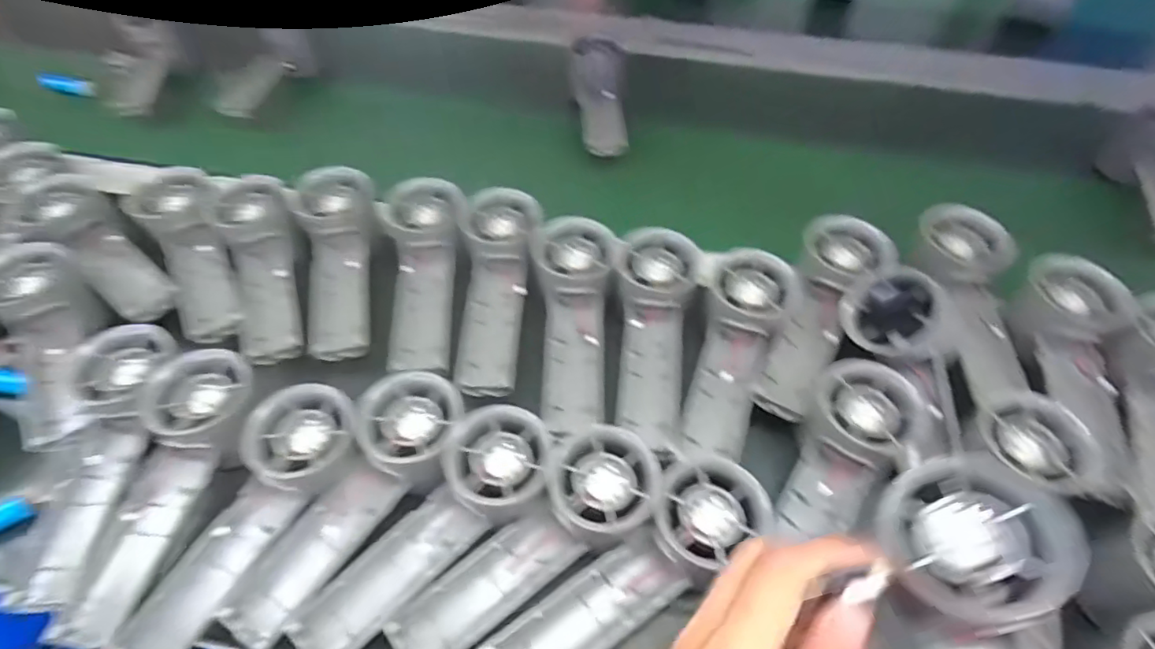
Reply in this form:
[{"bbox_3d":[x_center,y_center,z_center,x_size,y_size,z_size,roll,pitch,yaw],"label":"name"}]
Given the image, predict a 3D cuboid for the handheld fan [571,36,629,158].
[{"bbox_3d":[0.020,-0.225,0.563,0.050,0.040,0.146,-1,54,-1],"label":"handheld fan"}]

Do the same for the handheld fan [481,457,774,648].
[{"bbox_3d":[0.027,0.131,0.297,0.158,0.032,0.047,-36,61,-9],"label":"handheld fan"}]

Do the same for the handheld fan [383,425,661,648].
[{"bbox_3d":[-0.025,0.118,0.305,0.158,0.031,0.052,-38,62,-8],"label":"handheld fan"}]

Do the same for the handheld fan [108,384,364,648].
[{"bbox_3d":[-0.179,0.108,0.312,0.059,0.032,0.160,25,71,17],"label":"handheld fan"}]

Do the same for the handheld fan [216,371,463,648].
[{"bbox_3d":[-0.125,0.098,0.318,0.058,0.027,0.158,29,71,19],"label":"handheld fan"}]

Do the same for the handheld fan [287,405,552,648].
[{"bbox_3d":[-0.079,0.112,0.311,0.158,0.033,0.056,-43,64,-12],"label":"handheld fan"}]

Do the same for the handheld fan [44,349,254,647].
[{"bbox_3d":[-0.236,0.093,0.327,0.054,0.031,0.161,7,66,5],"label":"handheld fan"}]

